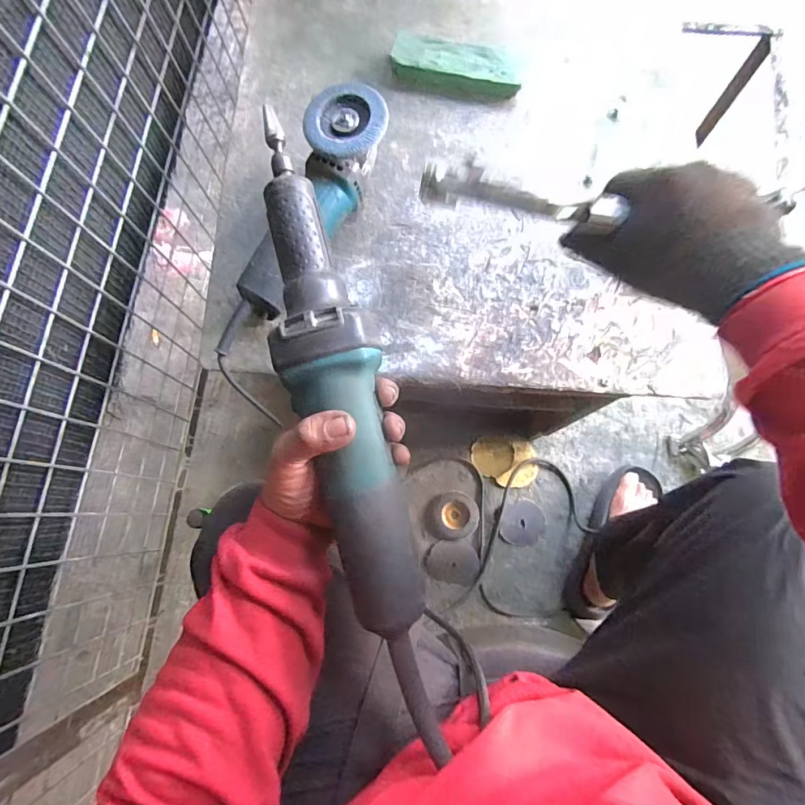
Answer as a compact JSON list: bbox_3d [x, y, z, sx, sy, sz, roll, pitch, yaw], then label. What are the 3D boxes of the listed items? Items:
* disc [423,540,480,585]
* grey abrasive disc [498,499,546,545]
[{"bbox_3d":[0.097,0.309,0.872,0.102,0.010,0.079,9,78,3],"label":"disc"},{"bbox_3d":[0.240,0.239,0.887,0.081,0.005,0.086,0,77,1],"label":"grey abrasive disc"}]

